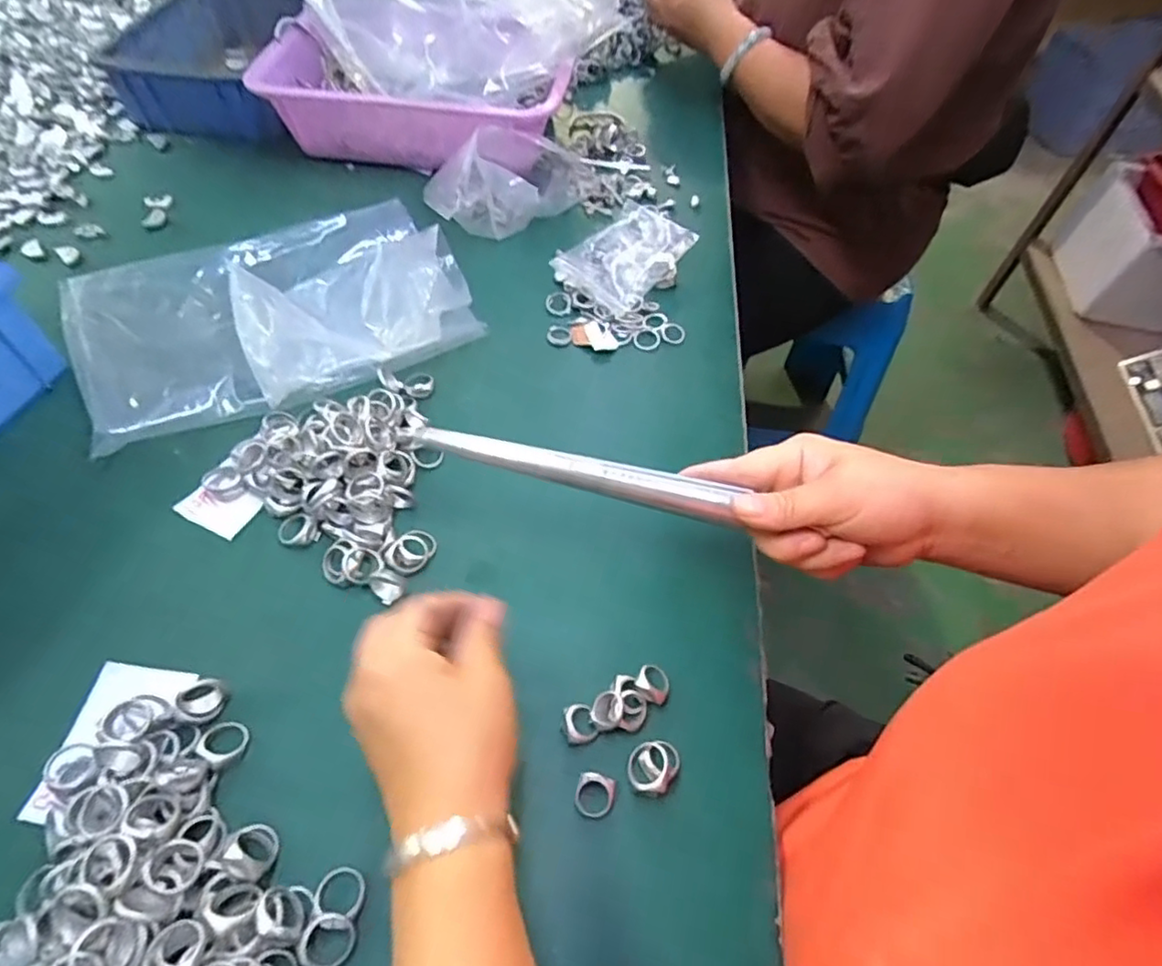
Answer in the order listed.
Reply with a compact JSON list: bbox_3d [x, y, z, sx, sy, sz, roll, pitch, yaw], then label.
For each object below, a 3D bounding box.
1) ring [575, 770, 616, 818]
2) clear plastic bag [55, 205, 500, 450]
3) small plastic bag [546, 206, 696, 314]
[{"bbox_3d":[0.008,0.160,0.318,0.021,0.006,0.021,2,56,-4],"label":"ring"},{"bbox_3d":[-0.252,-0.156,0.503,0.297,0.062,0.234,-26,57,-18],"label":"clear plastic bag"},{"bbox_3d":[0.045,-0.209,0.563,0.090,0.022,0.124,39,62,22],"label":"small plastic bag"}]

